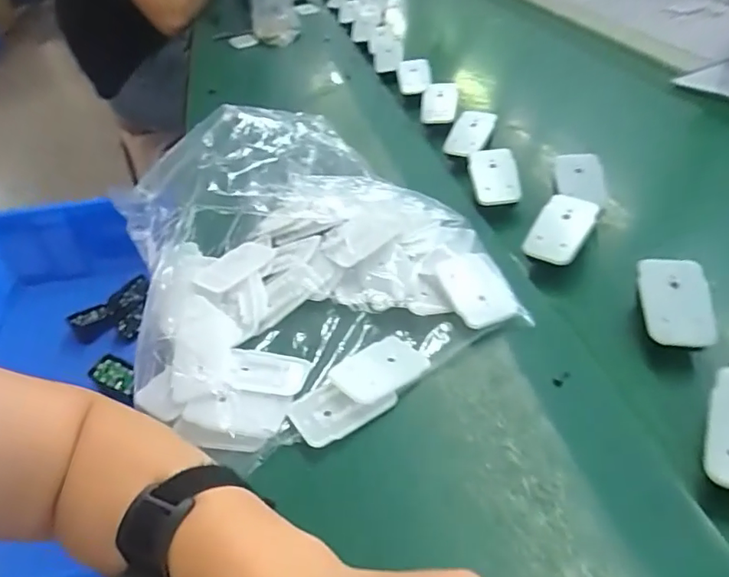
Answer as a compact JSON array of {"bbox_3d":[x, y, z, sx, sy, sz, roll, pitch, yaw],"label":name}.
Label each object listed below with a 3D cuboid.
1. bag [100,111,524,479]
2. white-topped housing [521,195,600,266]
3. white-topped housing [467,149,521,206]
[{"bbox_3d":[-0.060,-0.036,0.446,0.289,0.080,0.319,-22,43,-16],"label":"bag"},{"bbox_3d":[0.165,-0.050,0.461,0.044,0.008,0.064,26,78,29],"label":"white-topped housing"},{"bbox_3d":[0.129,-0.113,0.543,0.045,0.012,0.067,-13,66,22],"label":"white-topped housing"}]

